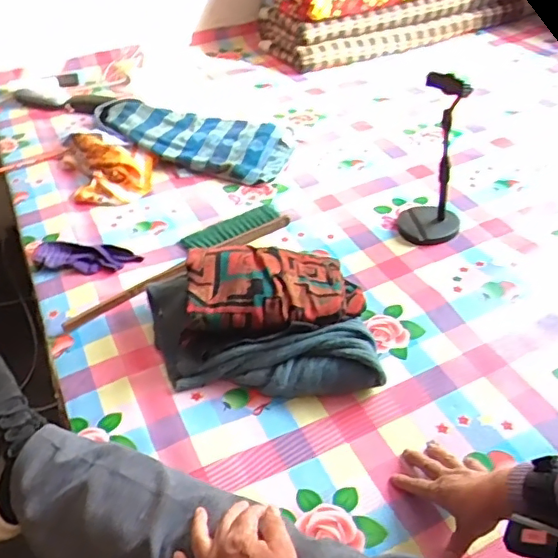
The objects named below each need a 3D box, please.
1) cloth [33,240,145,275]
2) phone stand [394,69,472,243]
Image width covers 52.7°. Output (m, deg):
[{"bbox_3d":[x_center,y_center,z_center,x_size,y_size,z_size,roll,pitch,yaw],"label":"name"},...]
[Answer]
[{"bbox_3d":[-0.373,-0.039,1.087,0.197,0.034,0.077,5,43,10],"label":"cloth"},{"bbox_3d":[0.292,-0.217,1.033,0.120,0.311,0.118,8,44,13],"label":"phone stand"}]

